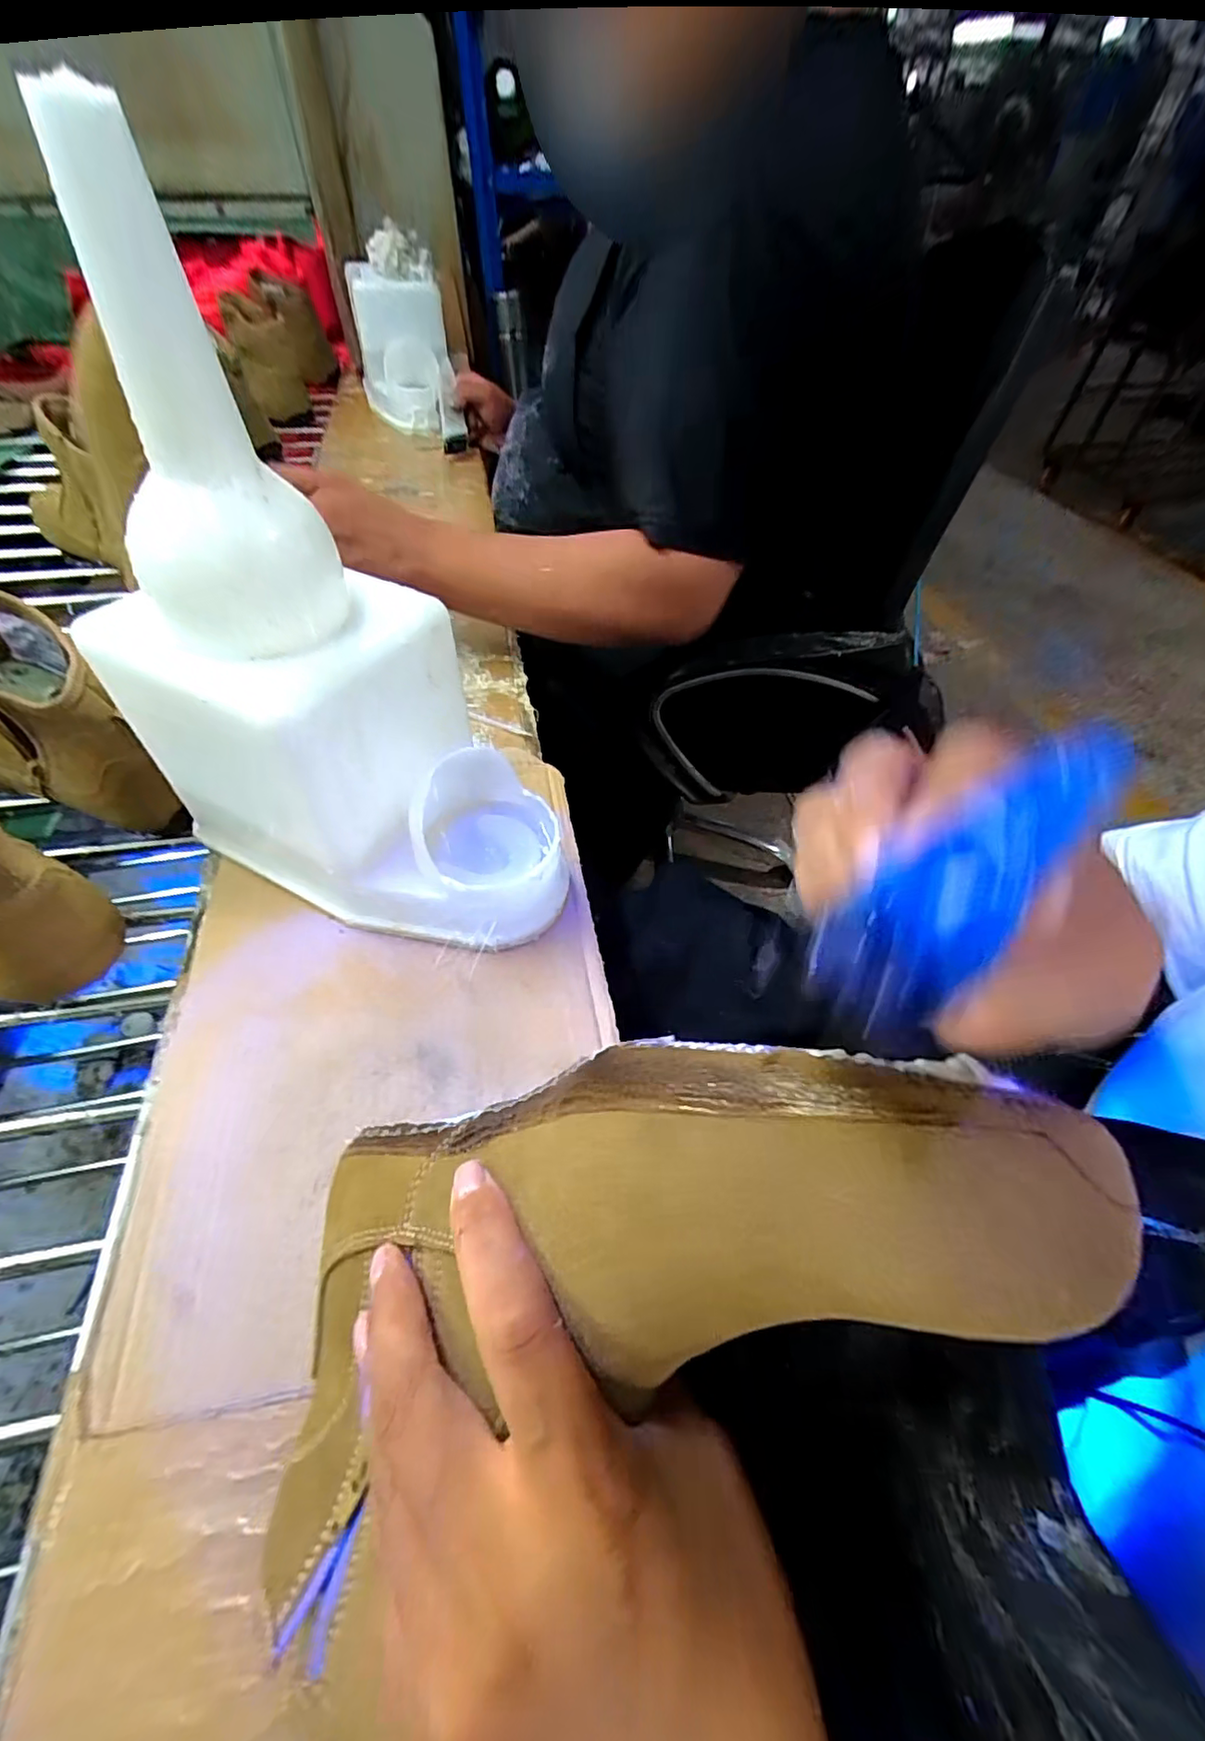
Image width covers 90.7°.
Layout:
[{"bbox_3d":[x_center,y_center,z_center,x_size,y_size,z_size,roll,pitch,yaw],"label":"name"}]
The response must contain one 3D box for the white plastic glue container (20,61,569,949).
[{"bbox_3d":[-0.134,-0.098,0.293,0.234,0.296,0.132,21,55,12],"label":"white plastic glue container"}]

